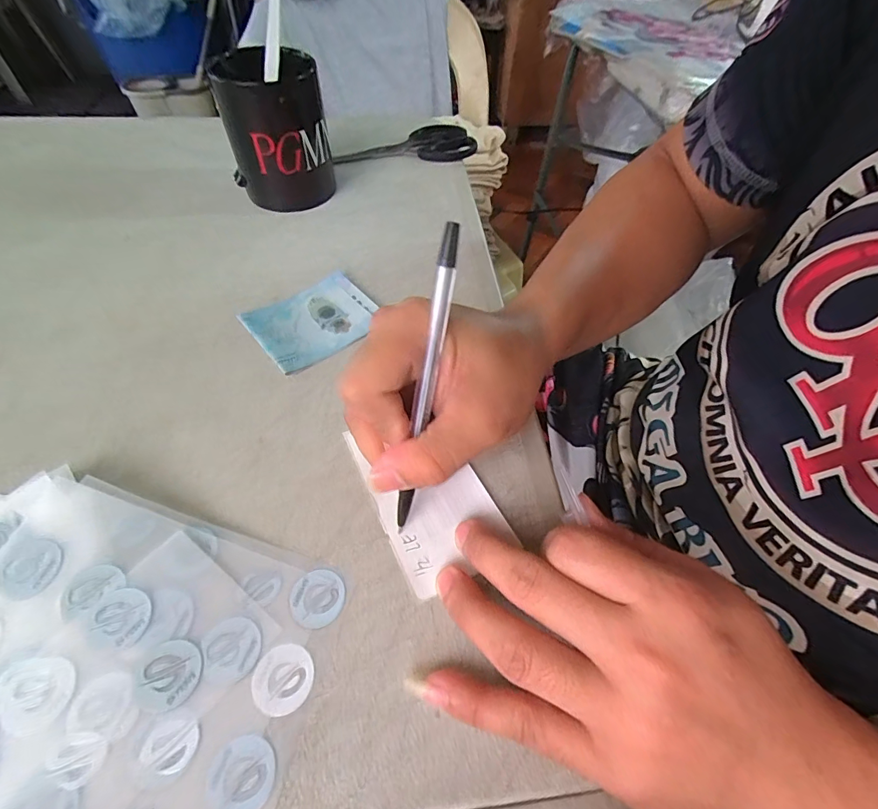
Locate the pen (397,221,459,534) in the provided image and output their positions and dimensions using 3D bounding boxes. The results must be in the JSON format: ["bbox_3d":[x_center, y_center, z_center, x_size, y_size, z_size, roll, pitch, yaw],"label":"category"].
[{"bbox_3d":[-0.007,-0.004,0.187,0.007,0.141,0.007,15,22,9],"label":"pen"}]

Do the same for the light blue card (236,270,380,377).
[{"bbox_3d":[-0.087,-0.060,0.297,0.083,0.008,0.065,-35,63,-25],"label":"light blue card"}]

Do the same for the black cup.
[{"bbox_3d":[-0.135,-0.226,0.358,0.078,0.102,0.073,-9,55,-10],"label":"black cup"}]

